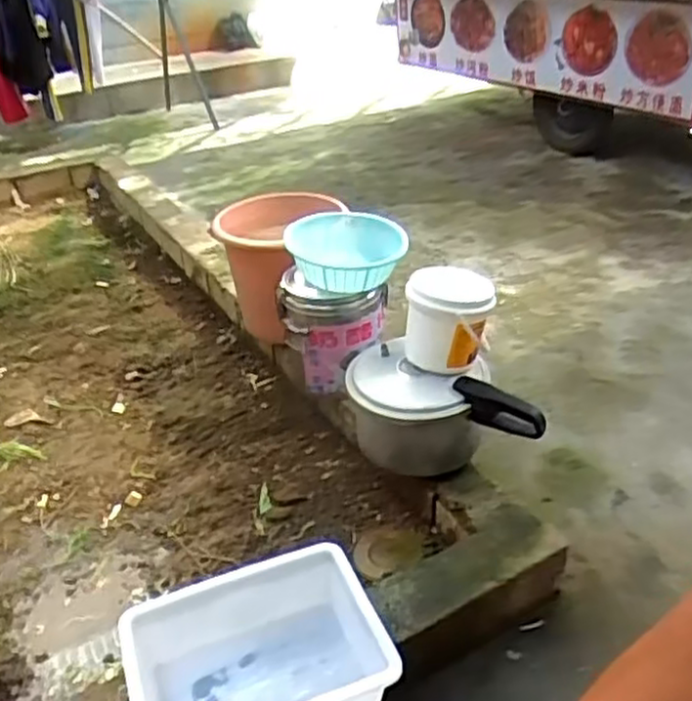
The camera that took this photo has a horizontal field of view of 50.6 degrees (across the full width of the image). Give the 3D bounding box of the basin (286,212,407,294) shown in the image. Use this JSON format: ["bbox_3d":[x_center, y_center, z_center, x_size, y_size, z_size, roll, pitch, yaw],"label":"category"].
[{"bbox_3d":[0.010,-0.232,1.717,0.272,0.099,0.335,3,32,11],"label":"basin"}]

